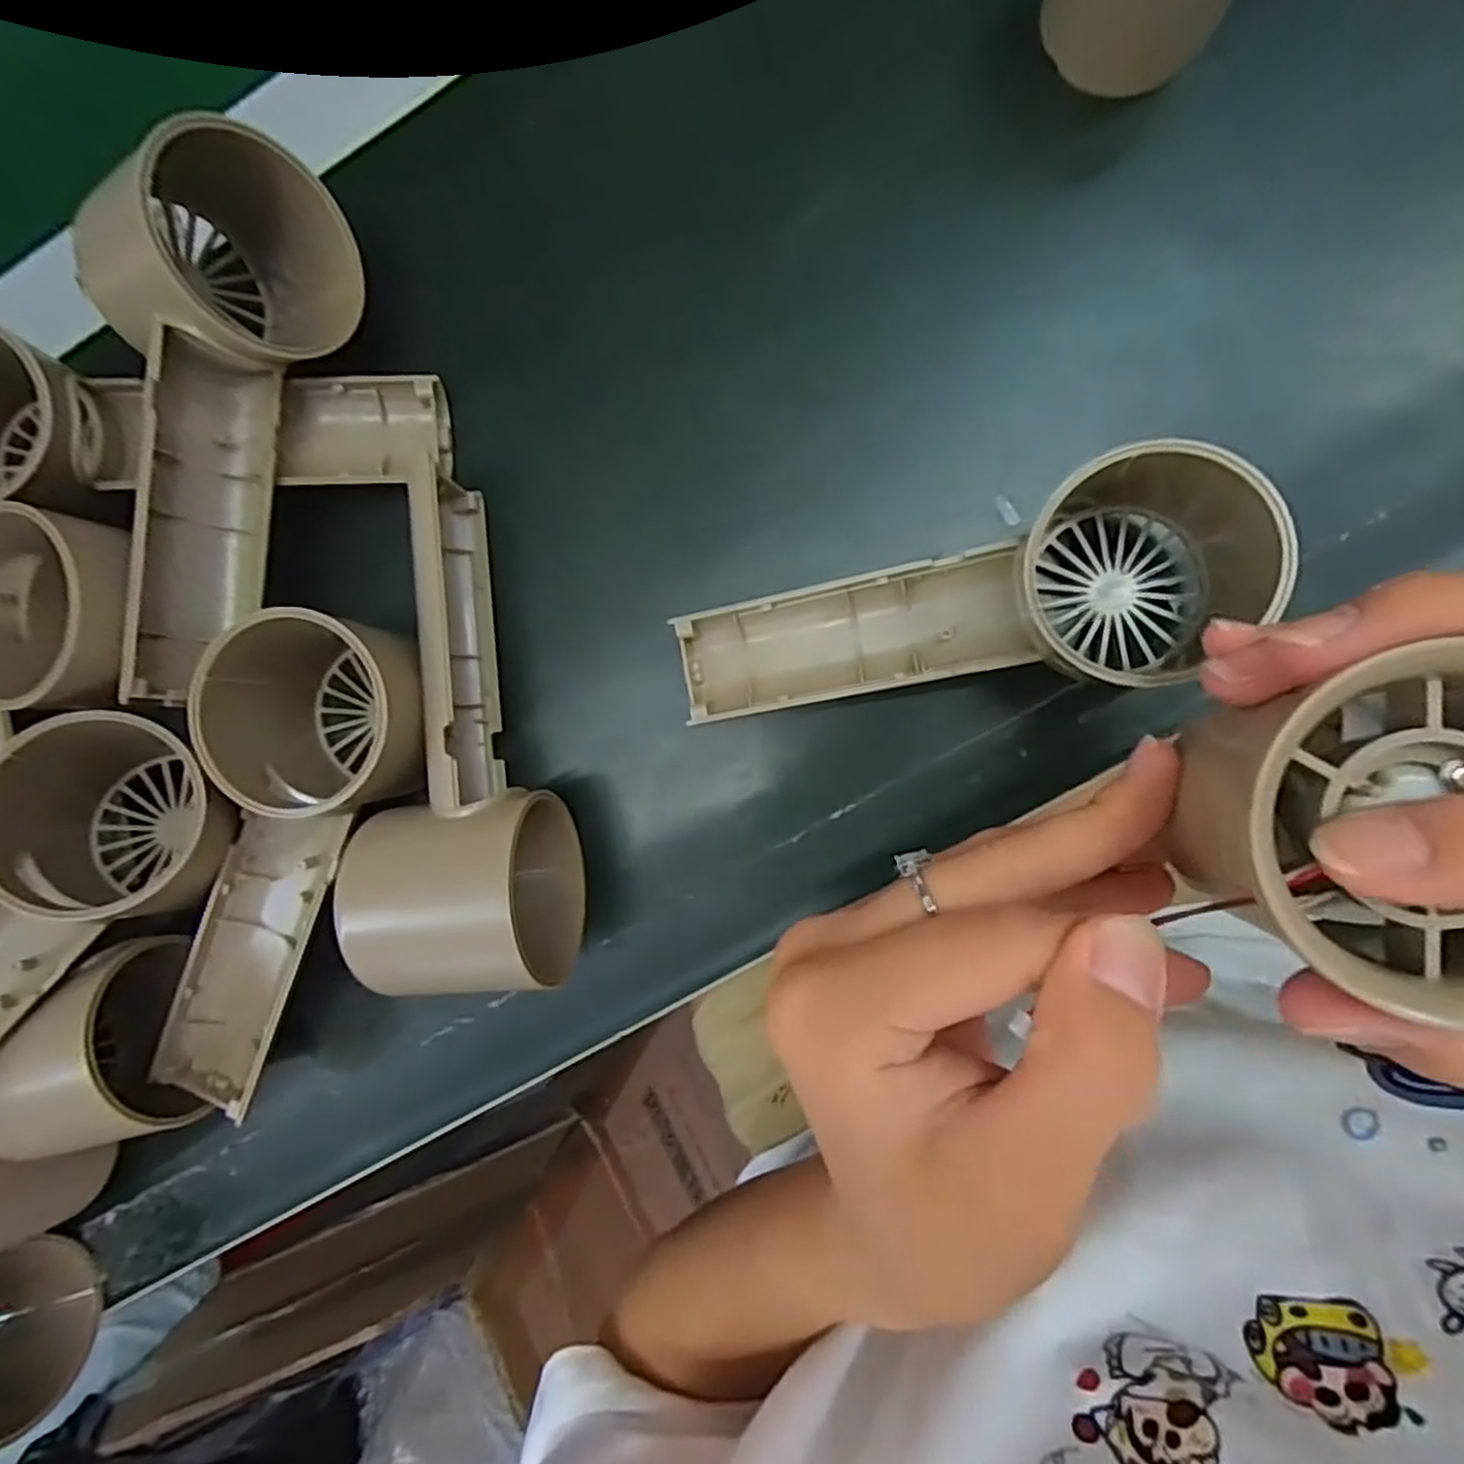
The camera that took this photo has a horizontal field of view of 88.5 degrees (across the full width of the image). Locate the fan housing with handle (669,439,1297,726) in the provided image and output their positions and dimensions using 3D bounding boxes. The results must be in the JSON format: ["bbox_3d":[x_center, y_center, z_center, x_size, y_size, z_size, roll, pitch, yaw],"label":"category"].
[{"bbox_3d":[0.070,-0.035,0.212,0.173,0.058,0.060,-17,91,6],"label":"fan housing with handle"}]

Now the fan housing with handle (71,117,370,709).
[{"bbox_3d":[-0.144,-0.094,0.216,0.059,0.064,0.160,-5,92,5],"label":"fan housing with handle"}]

